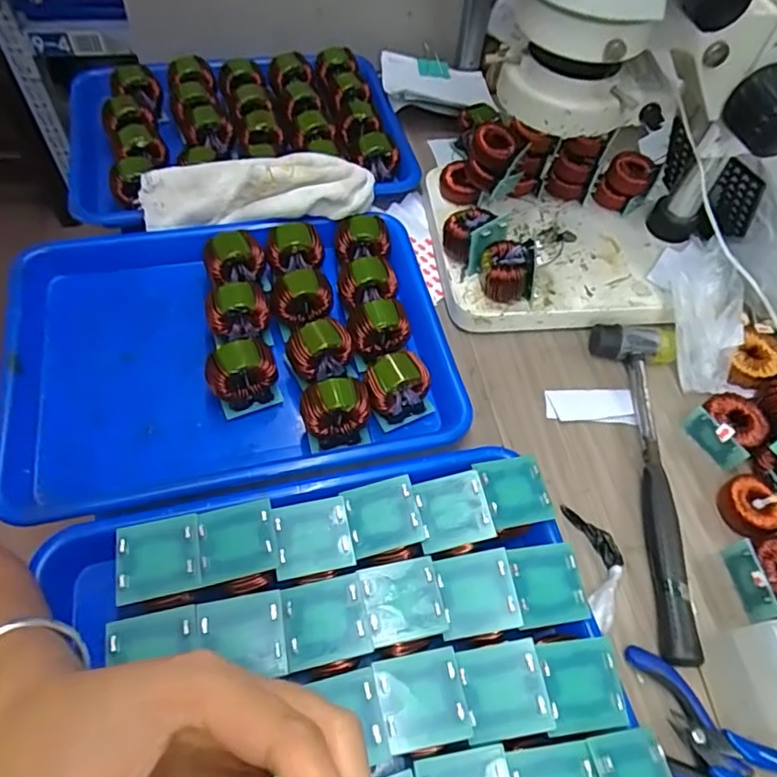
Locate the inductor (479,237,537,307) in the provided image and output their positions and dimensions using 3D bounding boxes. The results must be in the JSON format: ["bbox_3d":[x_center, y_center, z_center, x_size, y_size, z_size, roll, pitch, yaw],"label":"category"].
[{"bbox_3d":[0.101,-0.101,0.480,0.048,0.042,0.040,15,55,5],"label":"inductor"}]

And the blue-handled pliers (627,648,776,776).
[{"bbox_3d":[0.201,0.216,0.325,0.145,0.015,0.060,32,59,17],"label":"blue-handled pliers"}]

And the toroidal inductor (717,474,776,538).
[{"bbox_3d":[0.268,0.087,0.420,0.042,0.017,0.043,2,55,-3],"label":"toroidal inductor"}]

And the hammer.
[{"bbox_3d":[0.206,0.058,0.424,0.064,0.025,0.263,3,55,-3],"label":"hammer"}]

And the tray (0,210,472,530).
[{"bbox_3d":[-0.122,-0.035,0.448,0.324,0.055,0.245,-10,57,-11],"label":"tray"}]

